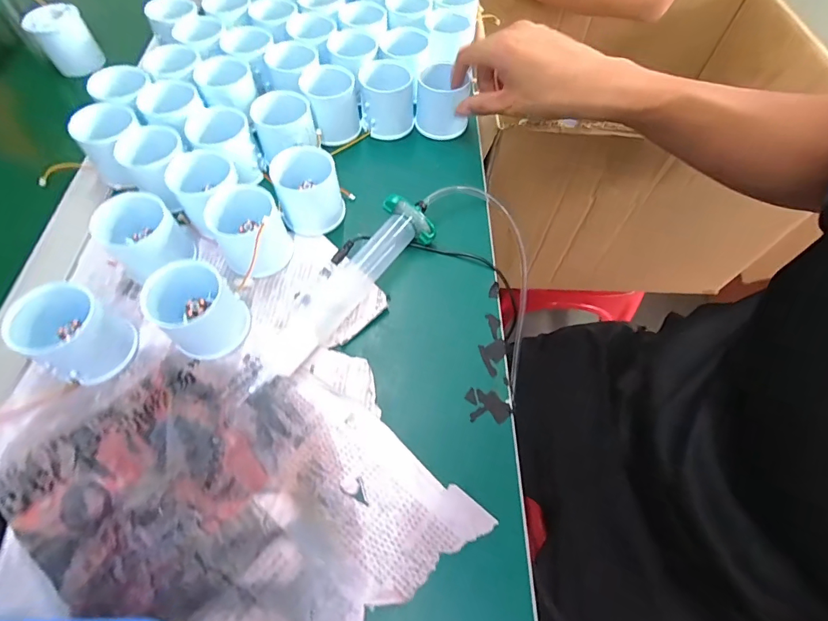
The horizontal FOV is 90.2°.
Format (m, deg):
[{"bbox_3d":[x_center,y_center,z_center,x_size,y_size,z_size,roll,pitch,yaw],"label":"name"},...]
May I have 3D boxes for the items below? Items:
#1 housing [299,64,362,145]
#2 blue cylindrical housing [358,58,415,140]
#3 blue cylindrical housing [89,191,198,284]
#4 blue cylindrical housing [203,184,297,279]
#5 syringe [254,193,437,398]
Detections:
[{"bbox_3d":[-0.081,-0.202,0.408,0.050,0.051,0.057,-15,61,-11],"label":"housing"},{"bbox_3d":[-0.027,-0.212,0.414,0.050,0.052,0.054,-9,60,-8],"label":"blue cylindrical housing"},{"bbox_3d":[-0.206,-0.054,0.322,0.052,0.049,0.052,0,60,1],"label":"blue cylindrical housing"},{"bbox_3d":[-0.129,-0.063,0.328,0.054,0.048,0.057,0,60,1],"label":"blue cylindrical housing"},{"bbox_3d":[-0.052,-0.021,0.318,0.040,0.031,0.185,35,67,19],"label":"syringe"}]

